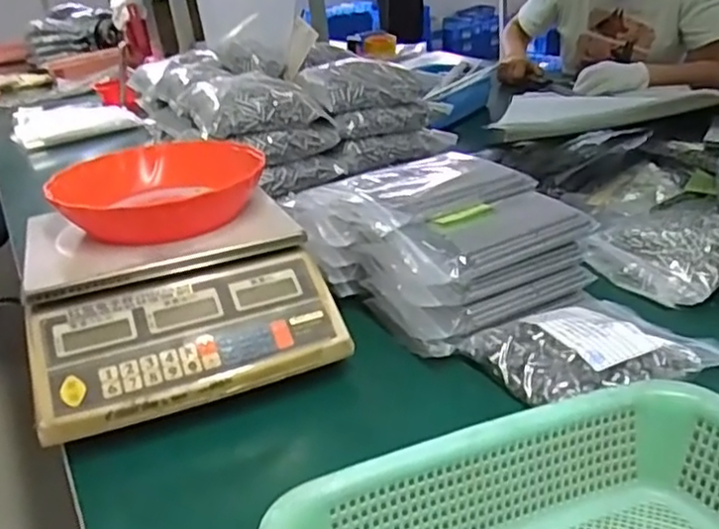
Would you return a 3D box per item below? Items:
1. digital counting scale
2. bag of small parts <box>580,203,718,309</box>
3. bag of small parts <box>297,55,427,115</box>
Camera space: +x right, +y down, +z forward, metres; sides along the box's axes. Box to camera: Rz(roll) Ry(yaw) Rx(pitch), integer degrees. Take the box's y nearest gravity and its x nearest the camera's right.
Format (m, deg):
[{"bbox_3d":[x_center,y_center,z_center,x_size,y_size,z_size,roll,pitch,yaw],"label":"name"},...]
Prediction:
[{"bbox_3d":[-0.175,0.023,0.639,0.254,0.097,0.255,-16,27,-17],"label":"digital counting scale"},{"bbox_3d":[0.342,-0.023,0.717,0.148,0.055,0.147,-18,28,-21],"label":"bag of small parts"},{"bbox_3d":[0.000,-0.275,1.018,0.174,0.064,0.133,-18,28,-22],"label":"bag of small parts"}]

